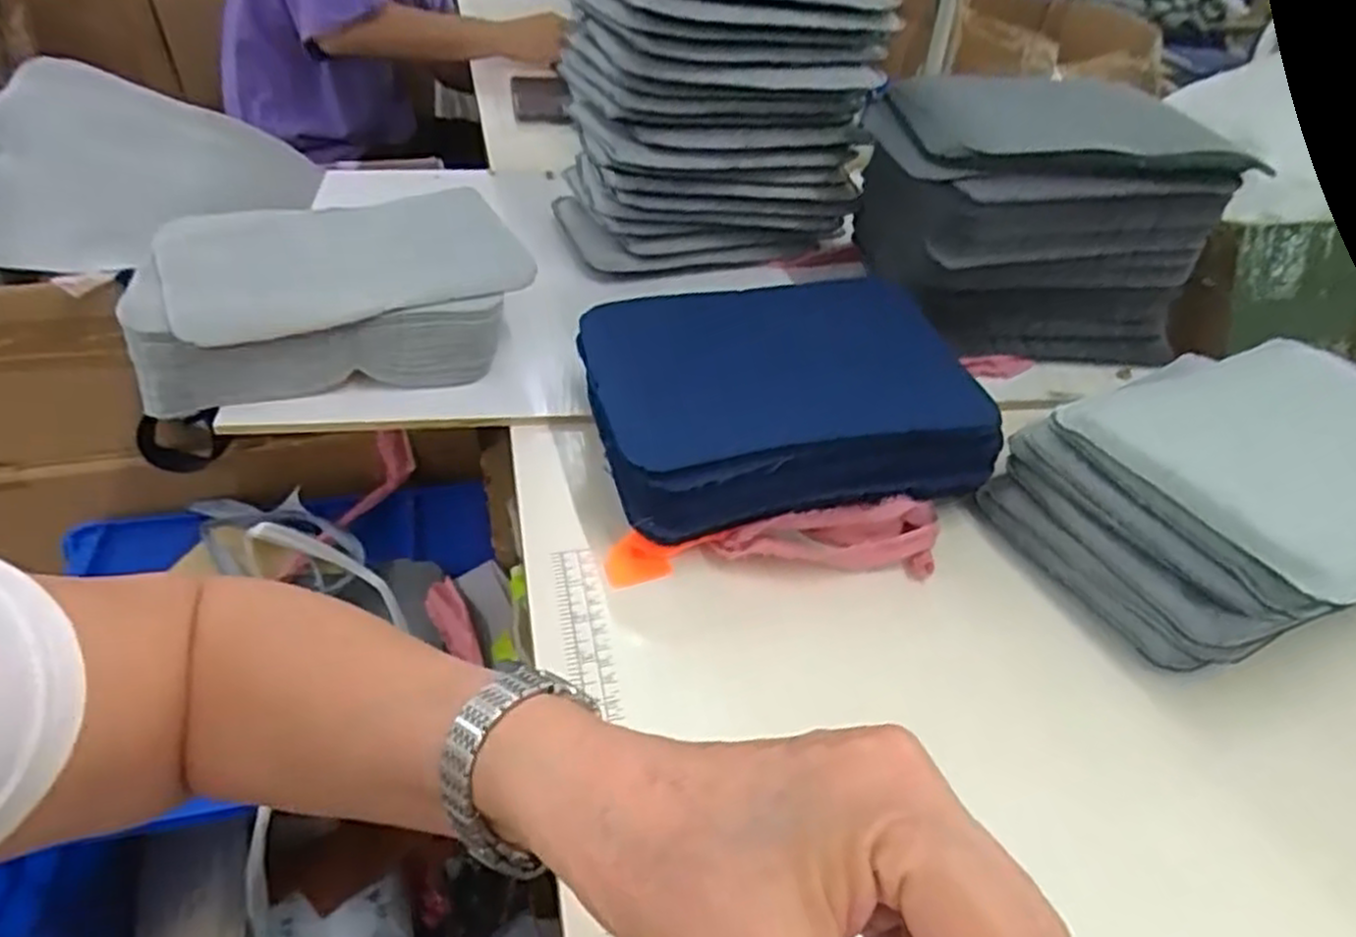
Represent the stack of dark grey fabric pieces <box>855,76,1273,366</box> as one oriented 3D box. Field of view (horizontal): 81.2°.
[{"bbox_3d":[0.273,-0.204,0.648,0.242,0.167,0.172,-2,41,-8],"label":"stack of dark grey fabric pieces"}]

